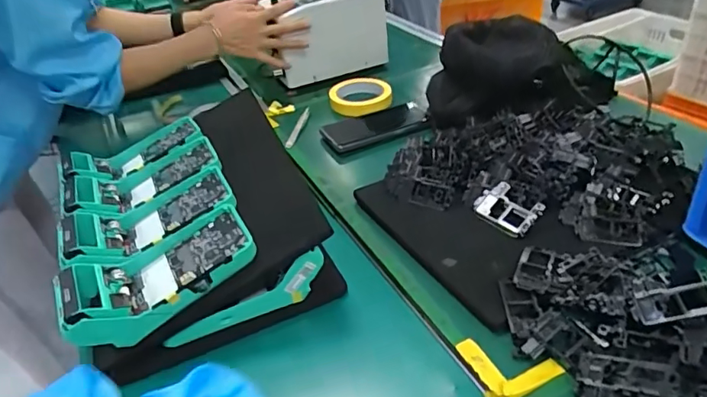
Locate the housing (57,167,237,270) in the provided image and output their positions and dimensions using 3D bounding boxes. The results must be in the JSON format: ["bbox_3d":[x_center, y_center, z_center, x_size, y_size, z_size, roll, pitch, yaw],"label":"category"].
[{"bbox_3d":[-0.209,0.027,0.529,0.168,0.048,0.084,-22,36,-25],"label":"housing"}]

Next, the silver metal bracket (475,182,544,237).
[{"bbox_3d":[0.167,0.011,0.554,0.051,0.007,0.068,-42,50,-10],"label":"silver metal bracket"}]

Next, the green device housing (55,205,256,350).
[{"bbox_3d":[-0.180,0.073,0.477,0.168,0.053,0.074,-18,35,-21],"label":"green device housing"}]

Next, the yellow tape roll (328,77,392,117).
[{"bbox_3d":[0.011,-0.171,0.843,0.100,0.027,0.113,-3,32,3],"label":"yellow tape roll"}]

